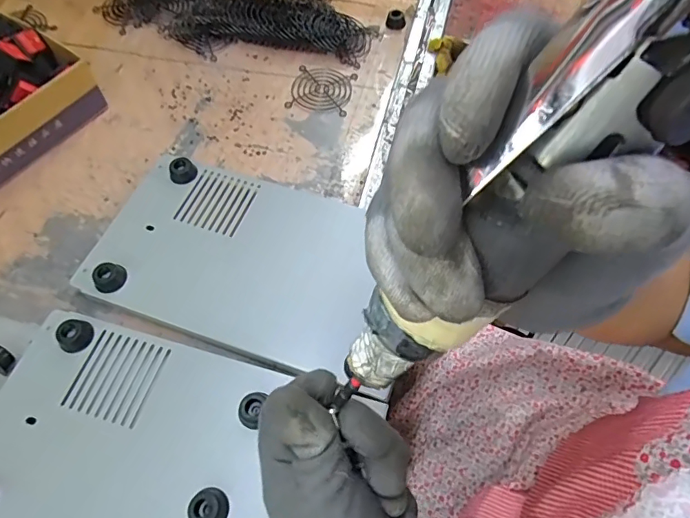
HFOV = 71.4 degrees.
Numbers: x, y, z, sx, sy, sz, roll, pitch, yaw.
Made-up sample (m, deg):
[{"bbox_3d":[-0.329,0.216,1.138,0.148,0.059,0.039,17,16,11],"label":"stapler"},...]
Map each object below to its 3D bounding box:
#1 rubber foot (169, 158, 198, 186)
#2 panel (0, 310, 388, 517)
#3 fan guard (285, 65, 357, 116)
[{"bbox_3d":[-0.148,-0.080,0.437,0.023,0.011,0.022,0,61,0],"label":"rubber foot"},{"bbox_3d":[-0.125,0.135,0.326,0.256,0.021,0.154,14,62,8],"label":"panel"},{"bbox_3d":[-0.025,-0.184,0.520,0.064,0.004,0.062,10,61,6],"label":"fan guard"}]

